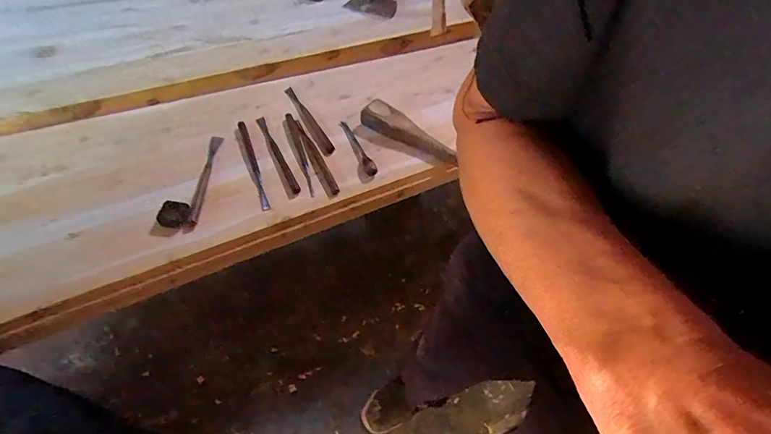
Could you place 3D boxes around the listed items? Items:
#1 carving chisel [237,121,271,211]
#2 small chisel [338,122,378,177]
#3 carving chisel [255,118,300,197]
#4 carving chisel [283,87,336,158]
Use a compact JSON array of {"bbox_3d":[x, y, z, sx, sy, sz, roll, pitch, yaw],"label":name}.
[{"bbox_3d":[-0.290,-0.120,0.978,0.020,0.016,0.265,-18,57,-13],"label":"carving chisel"},{"bbox_3d":[-0.063,-0.159,0.996,0.025,0.017,0.177,-20,58,-15],"label":"small chisel"},{"bbox_3d":[-0.241,-0.140,0.991,0.020,0.018,0.237,-23,59,-17],"label":"carving chisel"},{"bbox_3d":[-0.187,-0.239,1.089,0.033,0.020,0.259,-24,59,-17],"label":"carving chisel"}]

